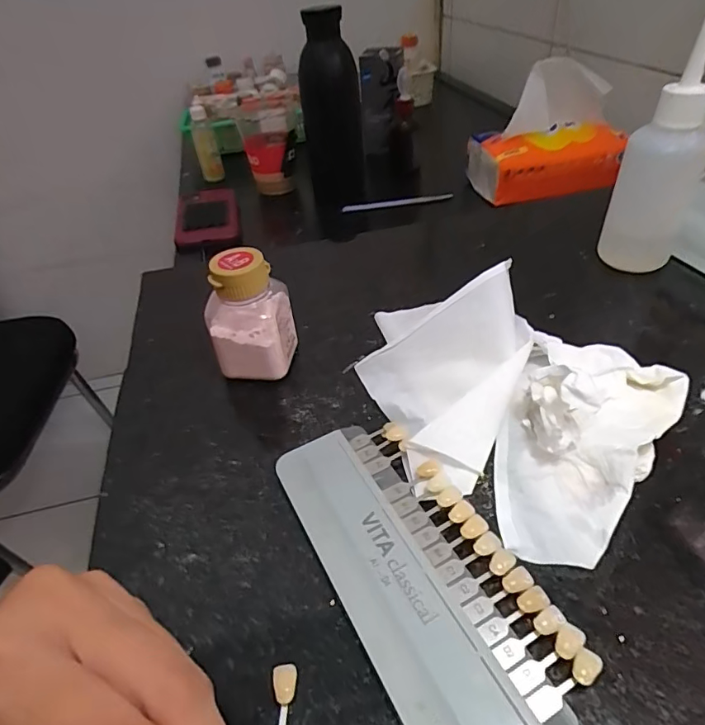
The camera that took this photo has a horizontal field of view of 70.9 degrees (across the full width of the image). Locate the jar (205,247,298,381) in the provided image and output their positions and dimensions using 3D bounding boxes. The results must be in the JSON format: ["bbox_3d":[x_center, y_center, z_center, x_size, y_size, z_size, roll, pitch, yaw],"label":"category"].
[{"bbox_3d":[-0.058,-0.025,0.286,0.040,0.076,0.035,4,42,11],"label":"jar"}]

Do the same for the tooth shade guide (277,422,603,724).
[{"bbox_3d":[0.025,0.080,0.201,0.065,0.010,0.145,-21,43,-19],"label":"tooth shade guide"}]

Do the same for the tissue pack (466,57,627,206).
[{"bbox_3d":[0.232,-0.275,0.595,0.157,0.135,0.091,-11,41,-6],"label":"tissue pack"}]

